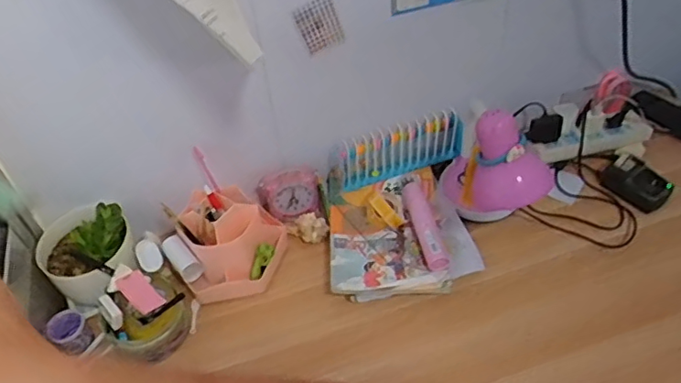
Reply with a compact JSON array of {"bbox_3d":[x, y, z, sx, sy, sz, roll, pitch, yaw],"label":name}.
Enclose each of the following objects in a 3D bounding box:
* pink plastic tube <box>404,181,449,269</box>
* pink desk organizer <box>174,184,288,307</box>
[{"bbox_3d":[0.137,0.054,0.919,0.034,0.027,0.161,-12,47,-6],"label":"pink plastic tube"},{"bbox_3d":[-0.172,0.075,0.907,0.165,0.127,0.150,-3,46,3],"label":"pink desk organizer"}]

